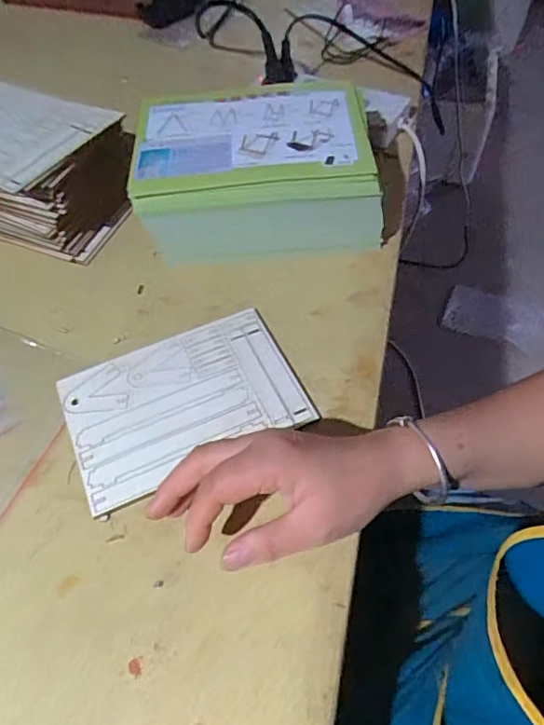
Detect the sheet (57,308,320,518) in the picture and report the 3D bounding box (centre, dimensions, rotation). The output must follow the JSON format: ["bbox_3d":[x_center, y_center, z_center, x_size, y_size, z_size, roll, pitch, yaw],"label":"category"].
[{"bbox_3d":[-0.071,0.029,0.436,0.179,0.005,0.124,-22,56,-12],"label":"sheet"}]

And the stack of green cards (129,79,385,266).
[{"bbox_3d":[-0.012,-0.178,0.524,0.223,0.102,0.158,-2,54,2],"label":"stack of green cards"}]

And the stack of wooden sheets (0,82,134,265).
[{"bbox_3d":[-0.247,-0.196,0.552,0.189,0.102,0.142,25,60,20],"label":"stack of wooden sheets"}]

